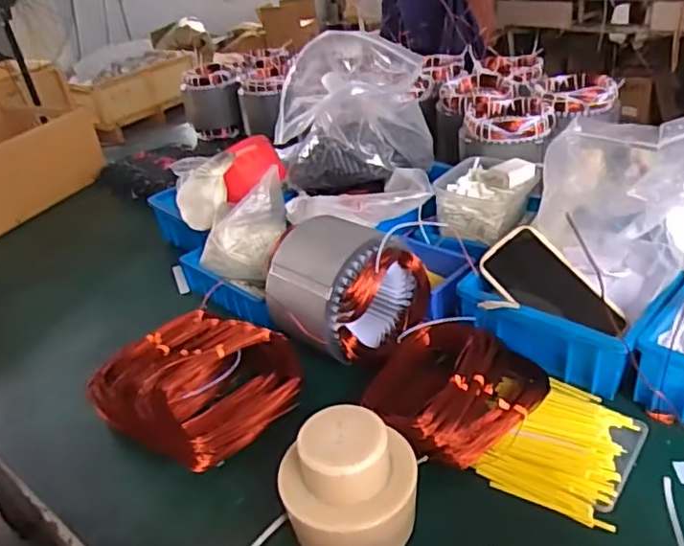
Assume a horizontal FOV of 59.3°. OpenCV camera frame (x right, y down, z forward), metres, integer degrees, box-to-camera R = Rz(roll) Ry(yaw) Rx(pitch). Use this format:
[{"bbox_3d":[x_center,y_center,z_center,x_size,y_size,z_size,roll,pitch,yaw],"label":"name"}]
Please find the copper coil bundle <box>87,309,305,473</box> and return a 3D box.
[{"bbox_3d":[-0.166,0.124,0.688,0.187,0.066,0.185,22,43,39],"label":"copper coil bundle"}]

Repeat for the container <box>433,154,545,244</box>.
[{"bbox_3d":[0.208,-0.114,0.878,0.118,0.074,0.166,15,39,33],"label":"container"}]

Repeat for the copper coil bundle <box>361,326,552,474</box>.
[{"bbox_3d":[0.115,0.122,0.640,0.187,0.057,0.149,-29,37,-29],"label":"copper coil bundle"}]

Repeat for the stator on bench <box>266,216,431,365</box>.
[{"bbox_3d":[0.004,0.020,0.709,0.143,0.131,0.147,16,40,34],"label":"stator on bench"}]

